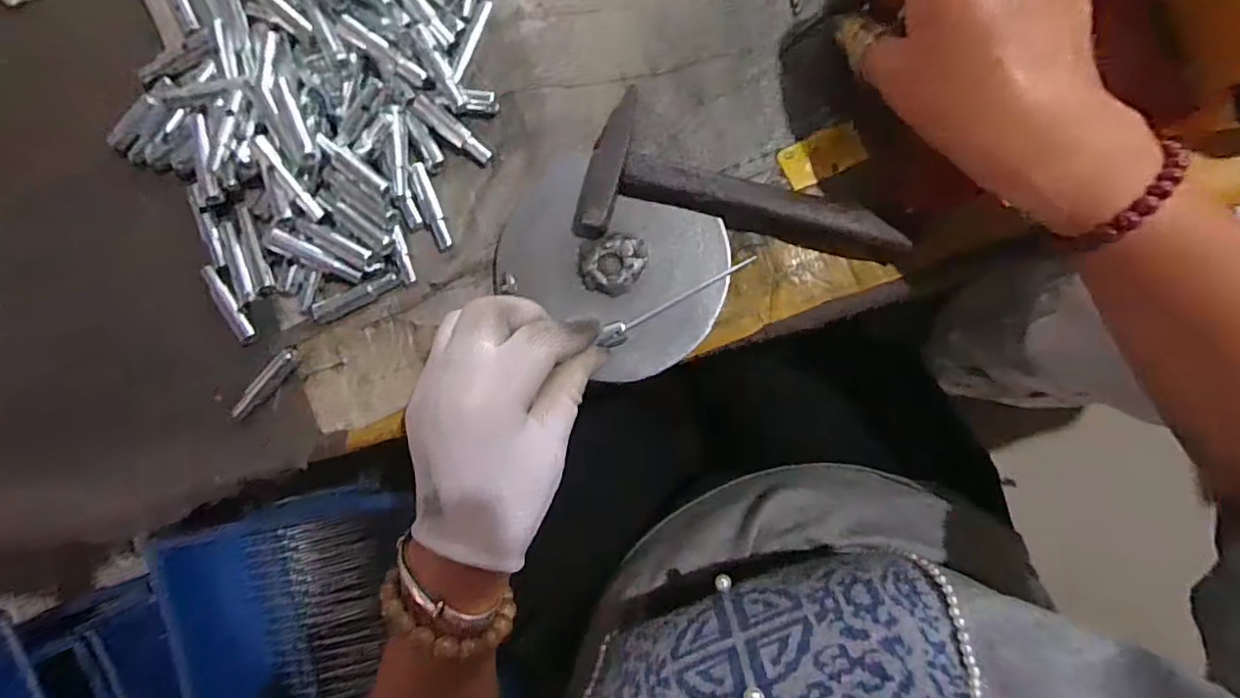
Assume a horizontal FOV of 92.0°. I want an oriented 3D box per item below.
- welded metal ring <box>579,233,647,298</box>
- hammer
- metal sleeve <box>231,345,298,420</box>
[{"bbox_3d":[-0.006,-0.048,0.331,0.037,0.004,0.034,16,92,3],"label":"welded metal ring"},{"bbox_3d":[0.068,-0.091,0.327,0.175,0.025,0.070,7,92,3],"label":"hammer"},{"bbox_3d":[-0.207,0.020,0.349,0.053,0.008,0.010,-43,89,3],"label":"metal sleeve"}]

